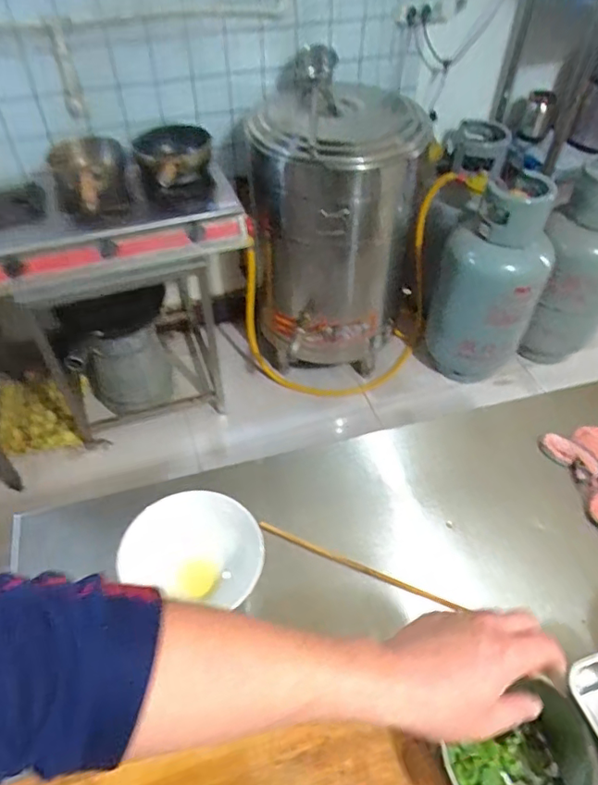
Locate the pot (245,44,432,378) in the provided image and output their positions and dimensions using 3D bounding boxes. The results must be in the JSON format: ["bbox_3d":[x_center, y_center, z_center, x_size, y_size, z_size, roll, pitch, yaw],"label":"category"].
[{"bbox_3d":[0.113,-0.464,1.716,0.507,0.823,0.536,-2,49,-2],"label":"pot"}]

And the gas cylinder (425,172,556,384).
[{"bbox_3d":[0.586,-0.319,1.731,0.314,0.641,0.267,19,52,16],"label":"gas cylinder"}]

